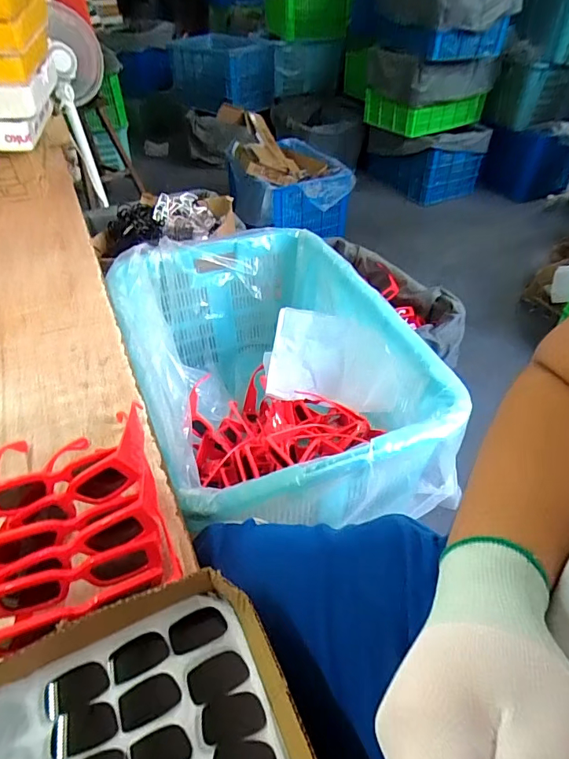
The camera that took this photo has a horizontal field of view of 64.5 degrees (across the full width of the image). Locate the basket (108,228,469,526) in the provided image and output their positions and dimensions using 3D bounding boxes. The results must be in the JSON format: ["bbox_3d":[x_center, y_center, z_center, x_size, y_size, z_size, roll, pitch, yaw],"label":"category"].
[{"bbox_3d":[-0.036,0.021,0.904,0.459,0.332,0.679,-17,46,-17],"label":"basket"}]

